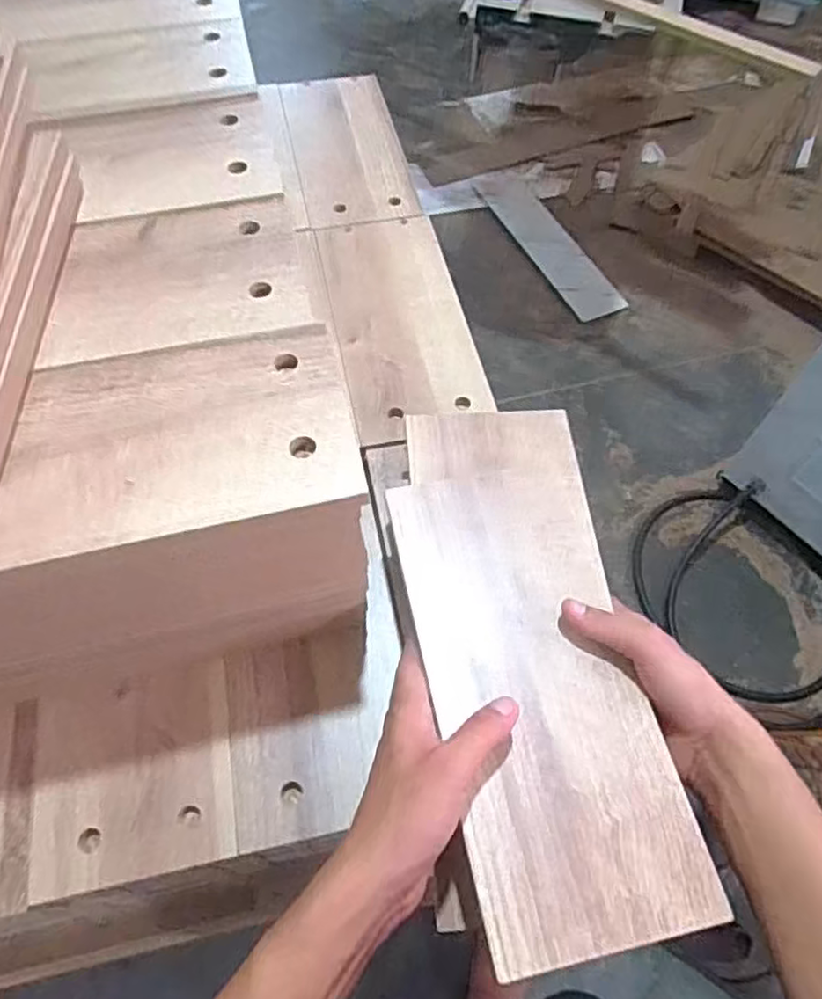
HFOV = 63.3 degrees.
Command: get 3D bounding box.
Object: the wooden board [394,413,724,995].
[{"bbox_3d":[0.075,0.083,0.439,0.141,0.014,0.358,-8,58,-5],"label":"wooden board"}]

